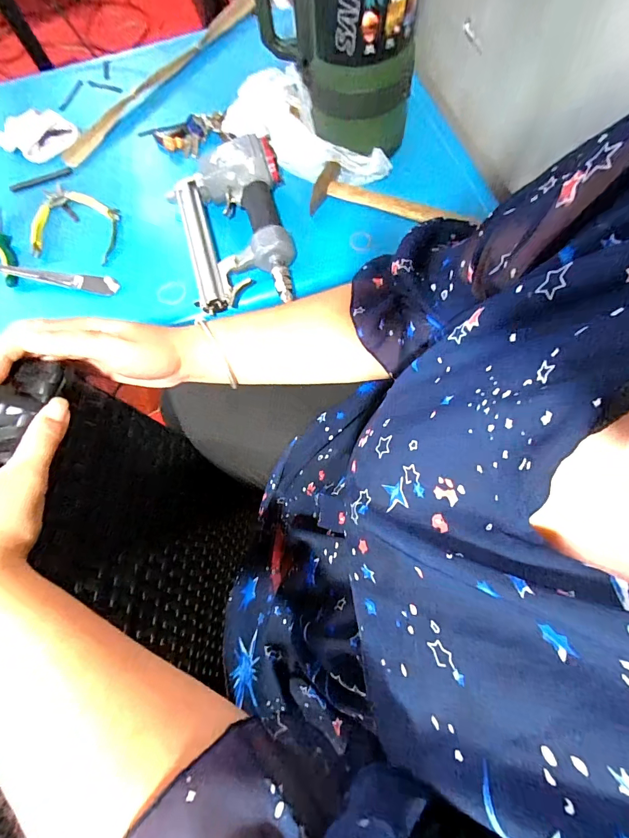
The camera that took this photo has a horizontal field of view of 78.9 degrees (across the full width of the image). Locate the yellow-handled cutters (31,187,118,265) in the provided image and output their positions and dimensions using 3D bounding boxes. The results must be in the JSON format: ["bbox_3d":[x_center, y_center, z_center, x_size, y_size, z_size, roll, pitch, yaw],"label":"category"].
[{"bbox_3d":[-0.354,-0.293,0.569,0.127,0.010,0.127,5,69,2],"label":"yellow-handled cutters"}]

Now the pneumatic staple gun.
[{"bbox_3d":[-0.114,-0.262,0.520,0.157,0.066,0.243,-9,69,-3],"label":"pneumatic staple gun"}]

